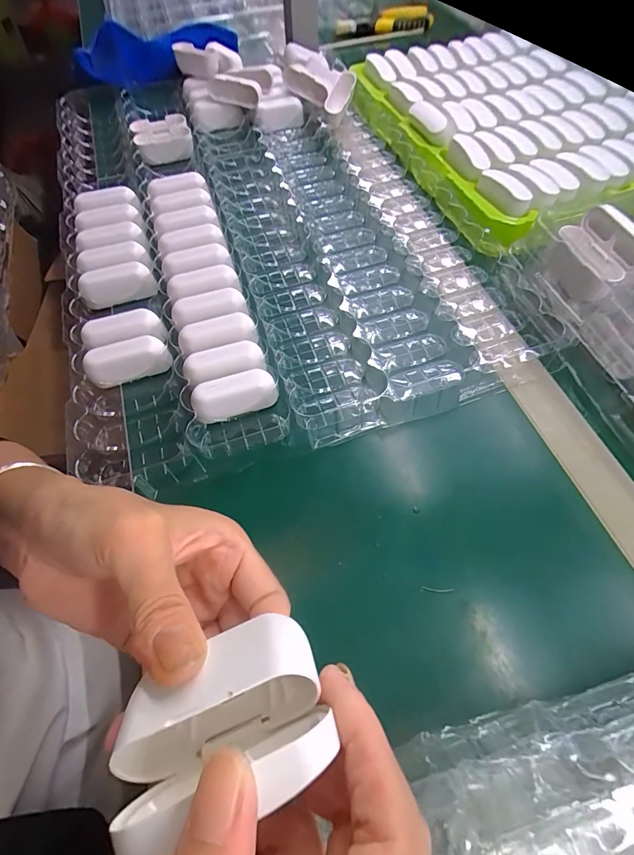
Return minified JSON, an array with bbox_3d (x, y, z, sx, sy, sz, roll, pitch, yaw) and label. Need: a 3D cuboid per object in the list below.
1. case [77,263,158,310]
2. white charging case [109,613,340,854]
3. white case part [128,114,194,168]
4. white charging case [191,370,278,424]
[{"bbox_3d":[-0.181,-0.127,0.345,0.064,0.024,0.025,-19,63,-9],"label":"case"},{"bbox_3d":[-0.030,0.090,0.117,0.063,0.029,0.043,-22,59,-13],"label":"white charging case"},{"bbox_3d":[-0.187,-0.351,0.462,0.064,0.027,0.073,-19,63,-9],"label":"white case part"},{"bbox_3d":[-0.062,-0.022,0.290,0.061,0.033,0.021,-15,62,-7],"label":"white charging case"}]

